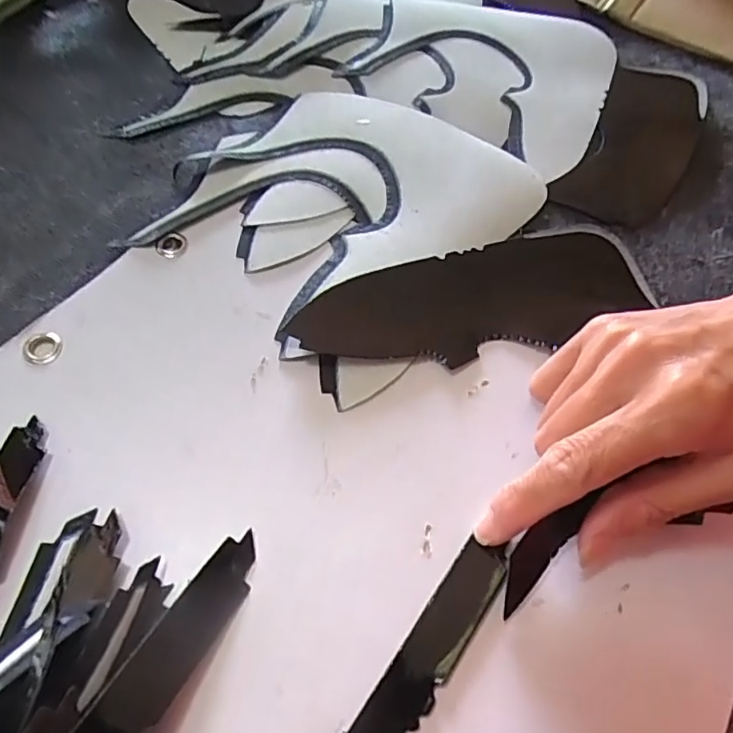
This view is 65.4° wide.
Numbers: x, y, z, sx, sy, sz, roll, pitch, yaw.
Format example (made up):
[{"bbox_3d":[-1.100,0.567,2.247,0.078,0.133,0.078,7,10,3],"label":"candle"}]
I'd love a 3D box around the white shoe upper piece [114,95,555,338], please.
[{"bbox_3d":[-0.013,-0.097,0.317,0.160,0.015,0.188,39,62,21],"label":"white shoe upper piece"}]

